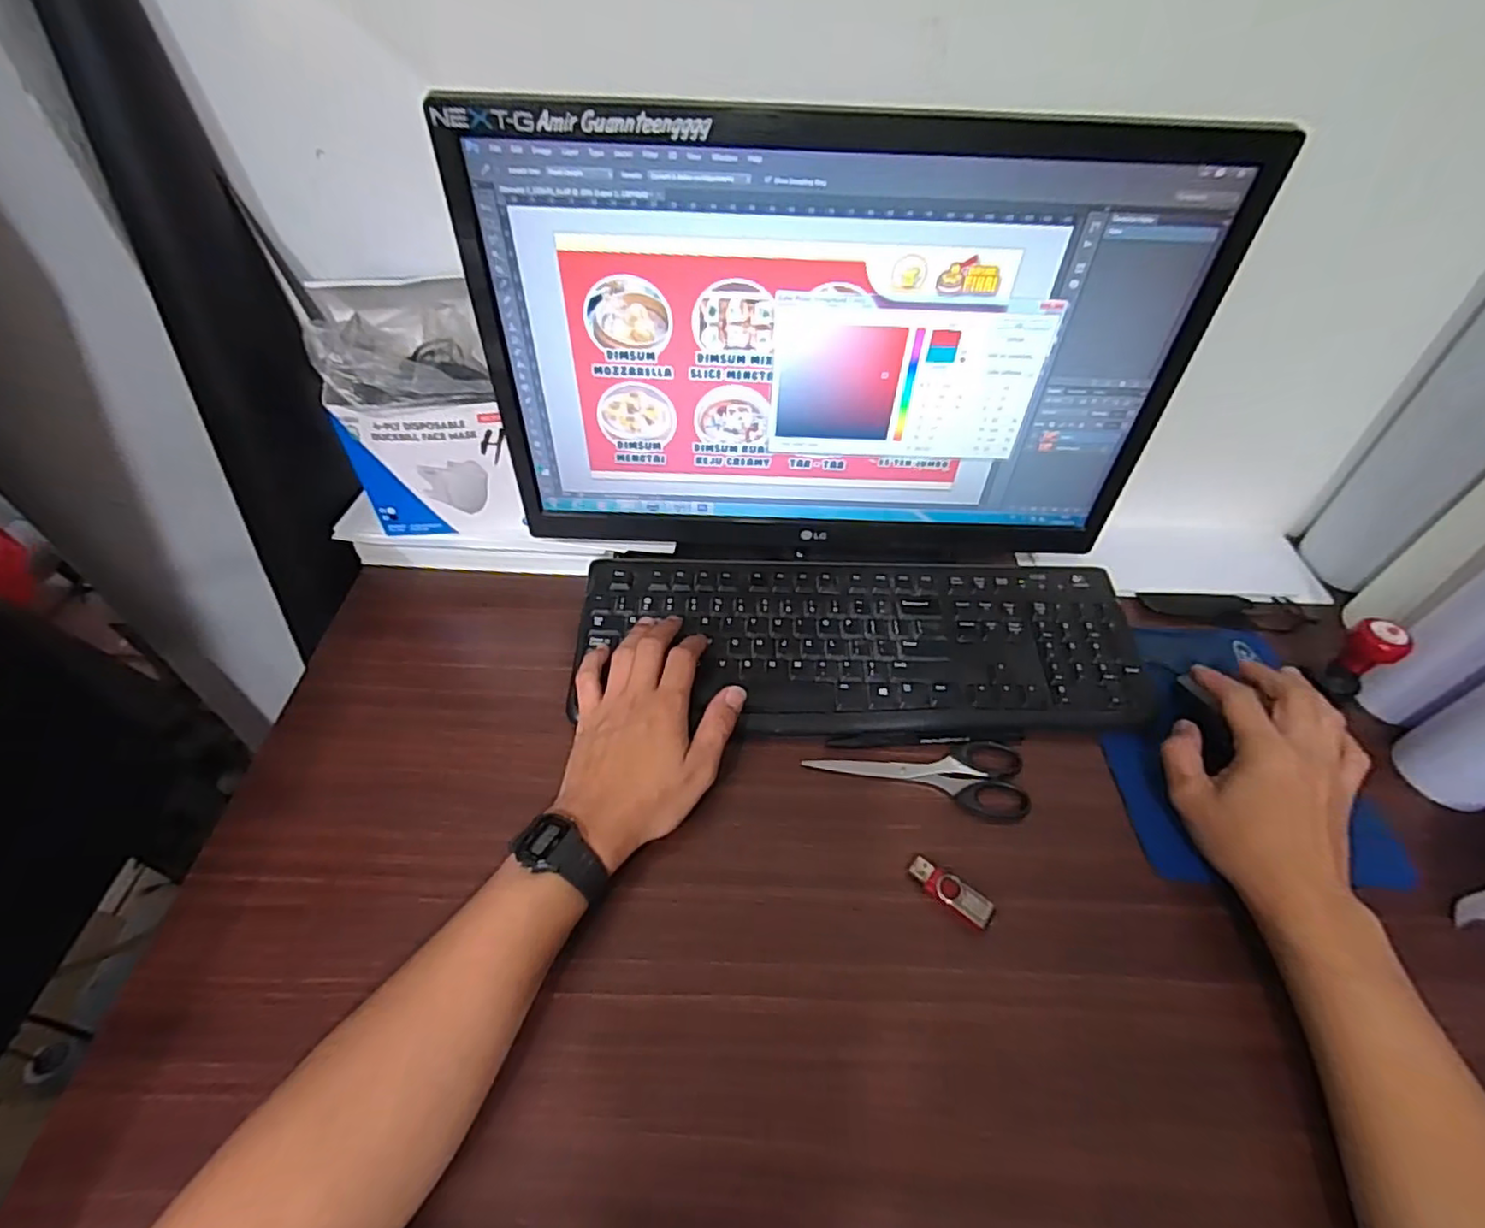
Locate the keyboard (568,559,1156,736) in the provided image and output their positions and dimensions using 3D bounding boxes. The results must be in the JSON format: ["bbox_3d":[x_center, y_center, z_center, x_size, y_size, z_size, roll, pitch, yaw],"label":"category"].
[{"bbox_3d":[0.093,0.019,0.521,0.434,0.028,0.160,5,49,1],"label":"keyboard"}]

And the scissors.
[{"bbox_3d":[0.124,0.113,0.462,0.151,0.009,0.054,4,49,1],"label":"scissors"}]

